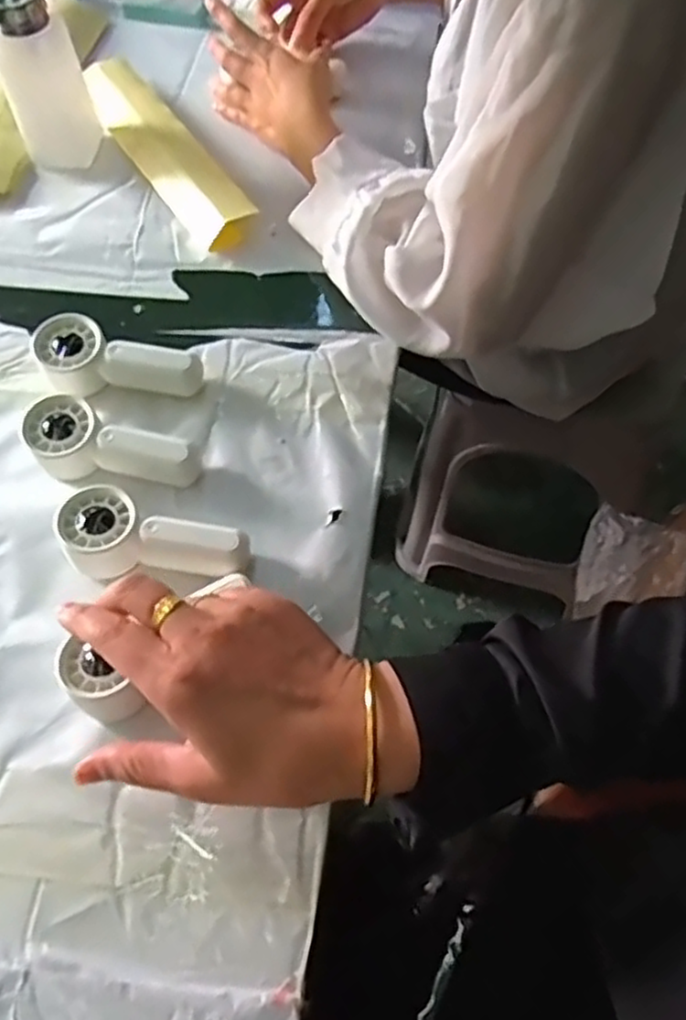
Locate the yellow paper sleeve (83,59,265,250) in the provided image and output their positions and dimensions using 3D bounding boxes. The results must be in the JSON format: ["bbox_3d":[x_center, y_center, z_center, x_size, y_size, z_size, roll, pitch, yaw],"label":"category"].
[{"bbox_3d":[-0.155,-0.309,0.615,0.051,0.025,0.258,-31,64,-14],"label":"yellow paper sleeve"}]

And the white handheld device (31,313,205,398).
[{"bbox_3d":[-0.150,-0.099,0.494,0.108,0.036,0.050,1,61,4],"label":"white handheld device"}]

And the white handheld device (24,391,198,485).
[{"bbox_3d":[-0.147,-0.035,0.457,0.107,0.031,0.044,20,63,13],"label":"white handheld device"}]

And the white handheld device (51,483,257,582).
[{"bbox_3d":[-0.110,0.015,0.432,0.108,0.033,0.047,0,61,3],"label":"white handheld device"}]

